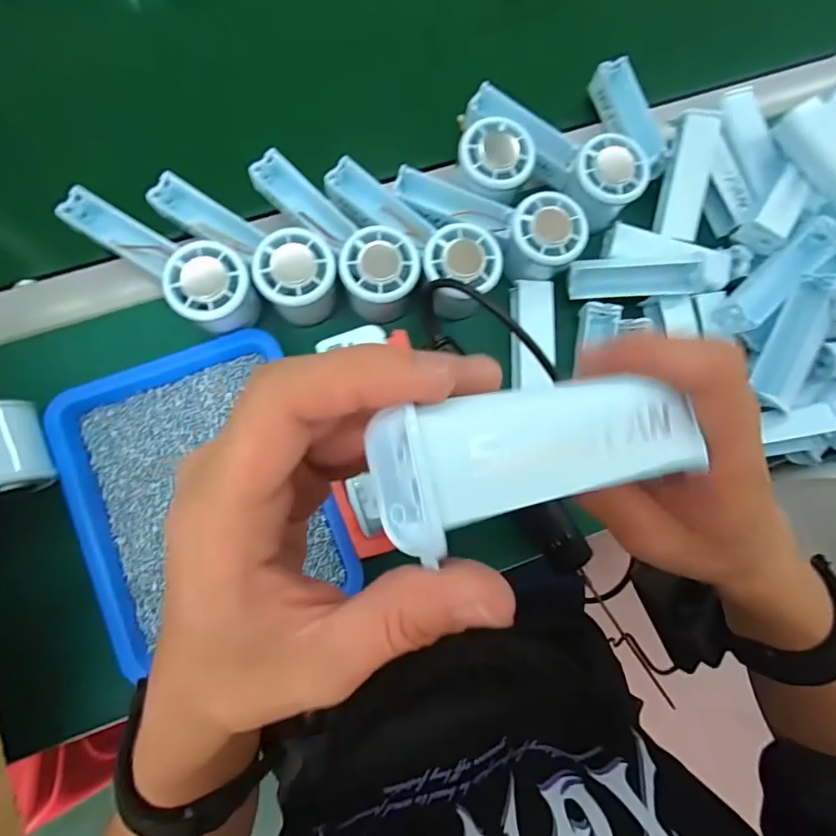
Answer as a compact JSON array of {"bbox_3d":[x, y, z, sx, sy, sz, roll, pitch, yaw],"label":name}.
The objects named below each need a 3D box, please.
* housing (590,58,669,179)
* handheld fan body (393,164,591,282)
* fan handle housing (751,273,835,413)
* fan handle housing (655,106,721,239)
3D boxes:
[{"bbox_3d":[0.186,-0.261,0.432,0.029,0.024,0.101,-21,84,-7],"label":"housing"},{"bbox_3d":[0.056,-0.157,0.392,0.149,0.048,0.059,24,81,11],"label":"handheld fan body"},{"bbox_3d":[0.283,-0.056,0.369,0.030,0.018,0.099,14,100,-2],"label":"fan handle housing"},{"bbox_3d":[0.223,-0.199,0.411,0.036,0.022,0.098,7,100,-4],"label":"fan handle housing"}]

